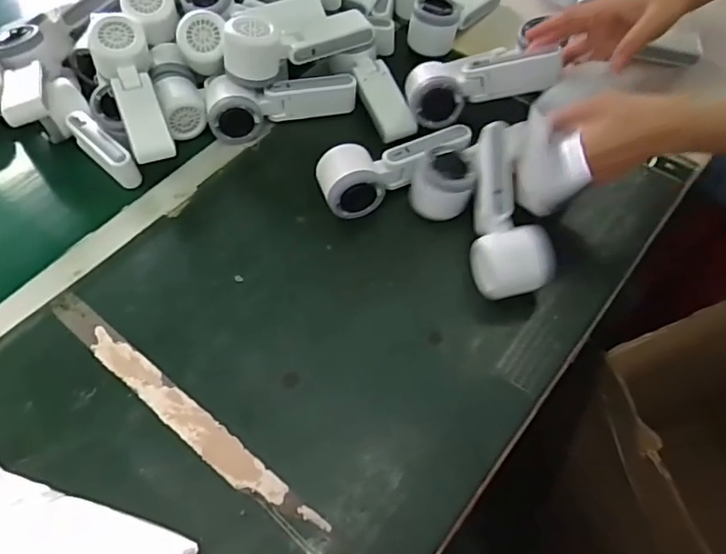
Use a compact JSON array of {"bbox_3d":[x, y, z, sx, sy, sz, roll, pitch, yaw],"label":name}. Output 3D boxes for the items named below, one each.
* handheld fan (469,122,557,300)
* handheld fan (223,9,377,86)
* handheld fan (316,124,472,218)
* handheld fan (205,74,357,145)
[{"bbox_3d":[0.129,-0.064,0.517,0.060,0.050,0.163,-6,72,-2],"label":"handheld fan"},{"bbox_3d":[-0.075,-0.262,0.614,0.166,0.064,0.057,-24,60,-13],"label":"handheld fan"},{"bbox_3d":[0.036,-0.111,0.573,0.161,0.057,0.058,-19,59,-10],"label":"handheld fan"},{"bbox_3d":[-0.097,-0.208,0.635,0.168,0.053,0.065,-23,60,-13],"label":"handheld fan"}]

